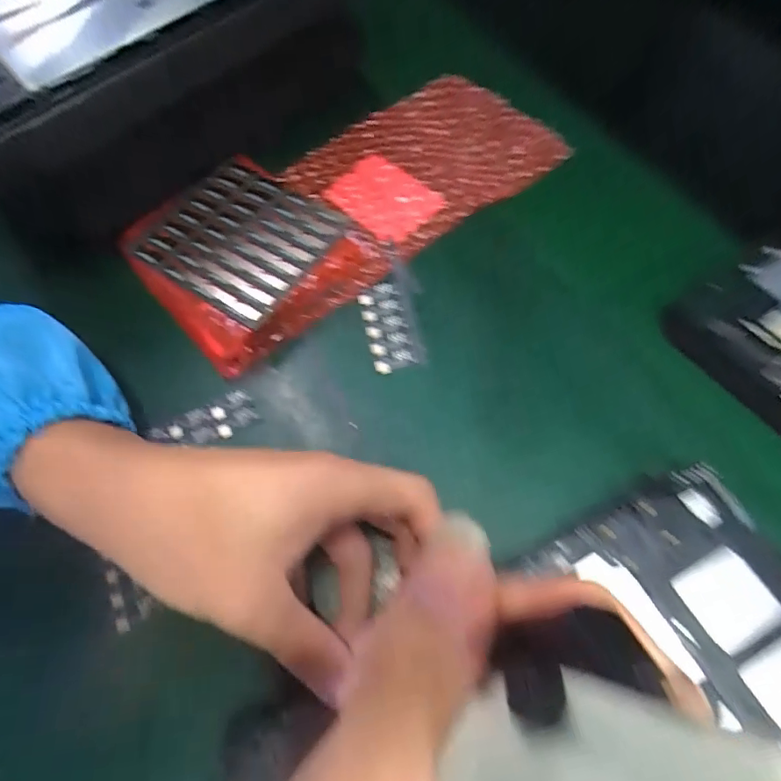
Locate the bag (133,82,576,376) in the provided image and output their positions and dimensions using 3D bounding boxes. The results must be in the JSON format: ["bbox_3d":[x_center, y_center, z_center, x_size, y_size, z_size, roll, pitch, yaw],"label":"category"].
[{"bbox_3d":[-0.028,-0.139,0.354,0.289,0.030,0.136,-37,69,-13],"label":"bag"}]

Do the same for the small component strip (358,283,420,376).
[{"bbox_3d":[-0.003,-0.039,0.312,0.027,0.004,0.059,-14,66,-3],"label":"small component strip"}]

